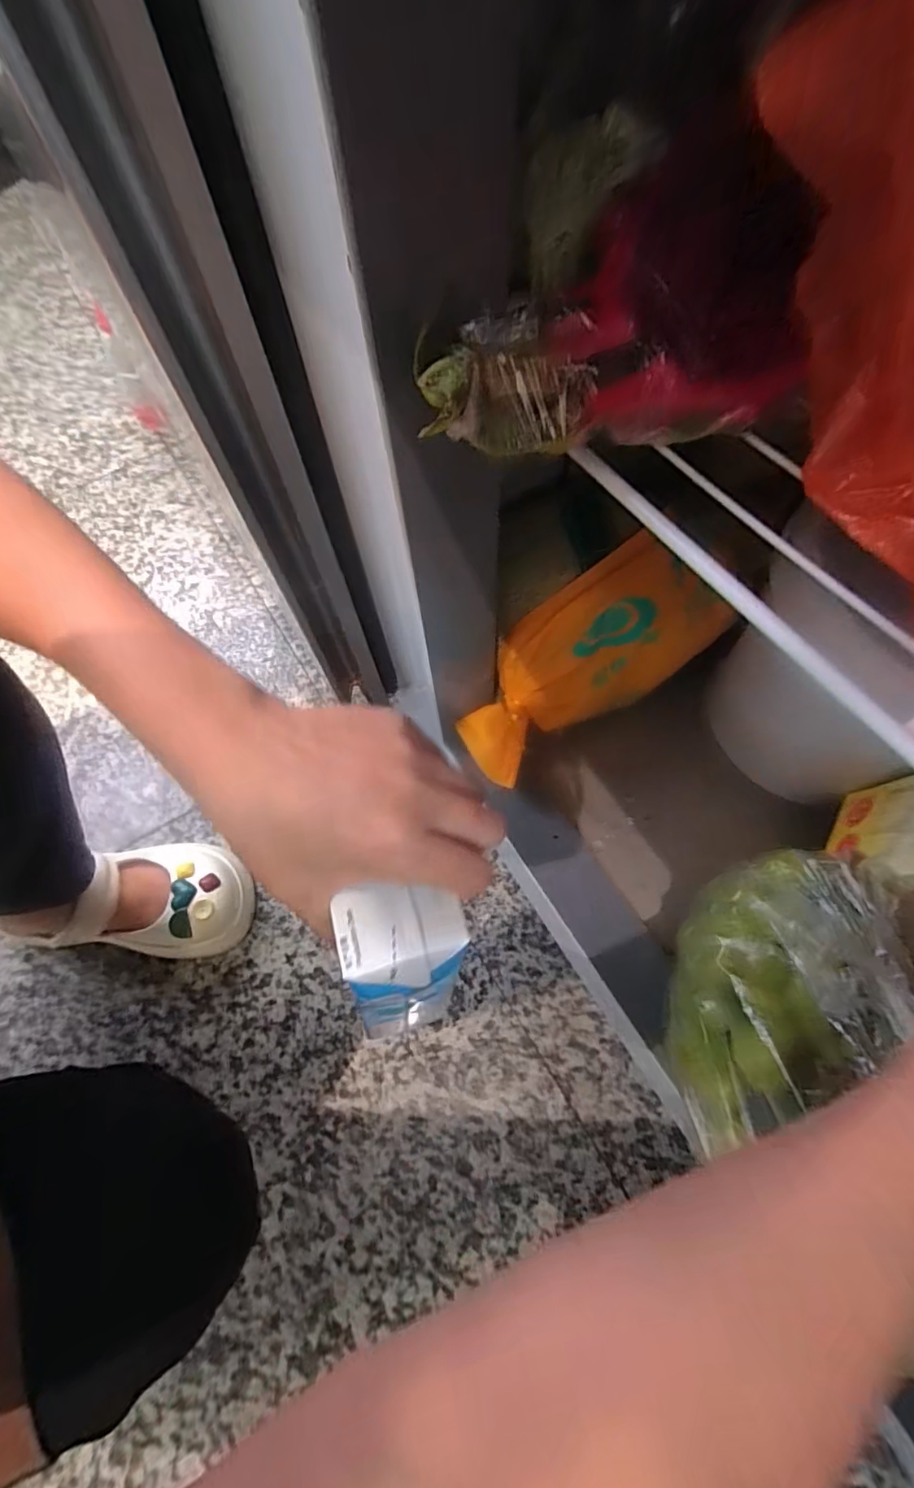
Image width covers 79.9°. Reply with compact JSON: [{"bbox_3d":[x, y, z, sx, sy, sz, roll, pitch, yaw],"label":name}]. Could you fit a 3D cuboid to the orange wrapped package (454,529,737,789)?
[{"bbox_3d":[0.087,-0.051,0.404,0.195,0.094,0.077,-38,69,18],"label":"orange wrapped package"}]

